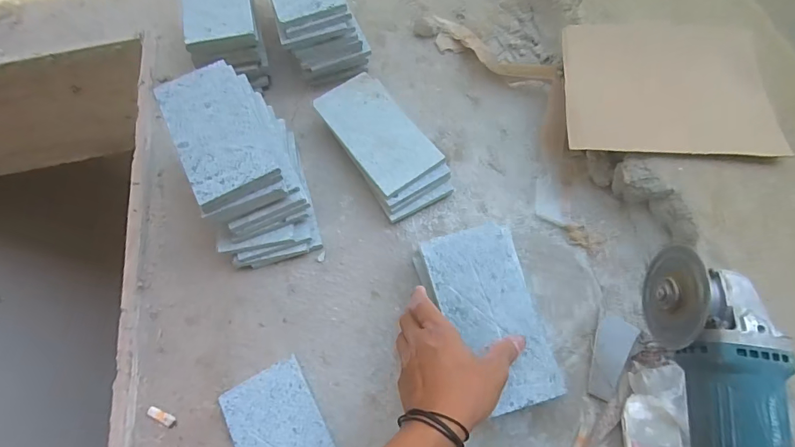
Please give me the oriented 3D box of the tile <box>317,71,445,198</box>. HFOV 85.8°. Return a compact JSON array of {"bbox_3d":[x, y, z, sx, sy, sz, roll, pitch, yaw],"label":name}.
[{"bbox_3d":[-0.031,-0.134,0.610,0.101,0.008,0.198,-33,68,-12],"label":"tile"}]

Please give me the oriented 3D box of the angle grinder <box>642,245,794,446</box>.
[{"bbox_3d":[0.252,0.175,0.323,0.067,0.071,0.306,2,73,3],"label":"angle grinder"}]

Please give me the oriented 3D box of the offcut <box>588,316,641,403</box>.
[{"bbox_3d":[0.247,0.156,0.501,0.036,0.011,0.095,29,70,14],"label":"offcut"}]

